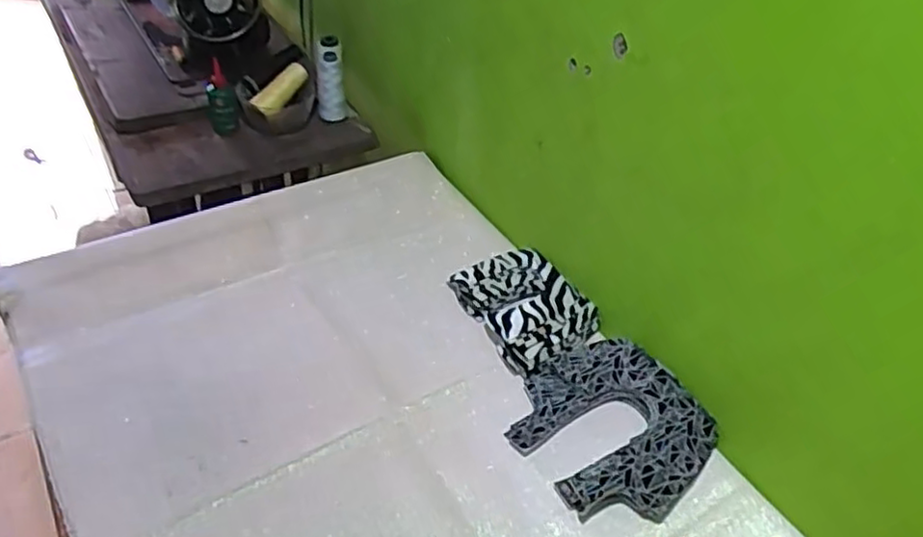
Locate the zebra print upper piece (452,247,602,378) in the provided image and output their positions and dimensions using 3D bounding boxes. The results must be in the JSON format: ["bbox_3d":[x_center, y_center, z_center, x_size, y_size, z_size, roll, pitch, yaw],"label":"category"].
[{"bbox_3d":[0.081,0.046,0.875,0.131,0.034,0.177,-20,49,-27],"label":"zebra print upper piece"}]

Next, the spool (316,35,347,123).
[{"bbox_3d":[-0.216,-0.303,1.173,0.046,0.123,0.039,-3,43,-11],"label":"spool"}]

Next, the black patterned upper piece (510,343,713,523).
[{"bbox_3d":[0.156,0.165,0.751,0.189,0.038,0.196,-29,53,-33],"label":"black patterned upper piece"}]

